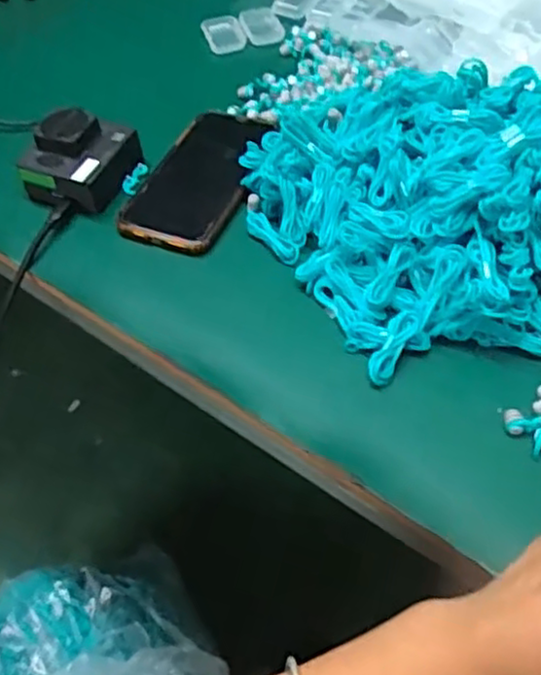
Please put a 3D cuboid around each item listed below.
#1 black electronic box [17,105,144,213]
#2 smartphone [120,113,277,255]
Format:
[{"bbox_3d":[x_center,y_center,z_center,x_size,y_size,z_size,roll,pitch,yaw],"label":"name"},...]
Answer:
[{"bbox_3d":[-0.154,-0.144,0.559,0.074,0.042,0.076,13,54,14],"label":"black electronic box"},{"bbox_3d":[-0.054,-0.133,0.561,0.079,0.015,0.163,17,55,17],"label":"smartphone"}]

